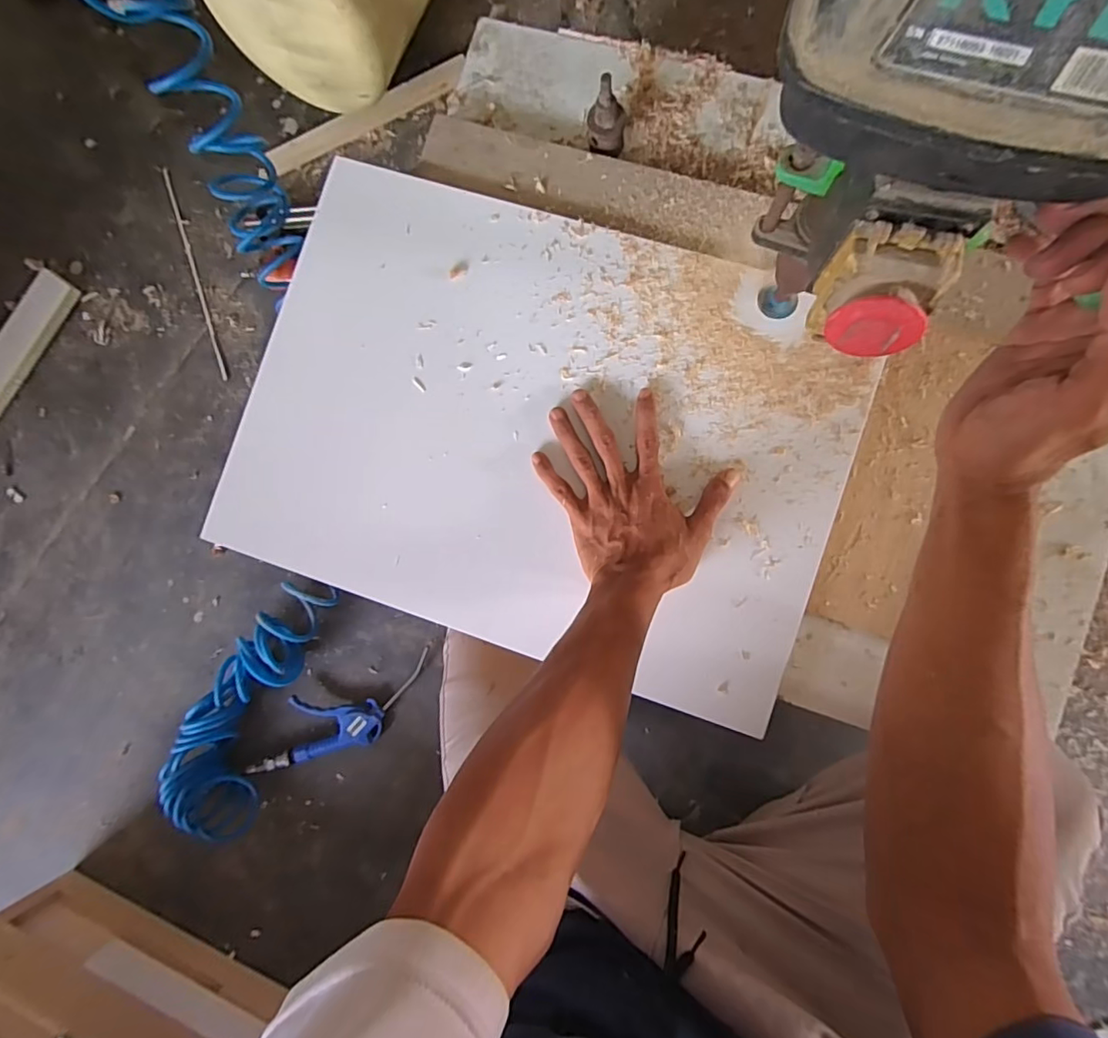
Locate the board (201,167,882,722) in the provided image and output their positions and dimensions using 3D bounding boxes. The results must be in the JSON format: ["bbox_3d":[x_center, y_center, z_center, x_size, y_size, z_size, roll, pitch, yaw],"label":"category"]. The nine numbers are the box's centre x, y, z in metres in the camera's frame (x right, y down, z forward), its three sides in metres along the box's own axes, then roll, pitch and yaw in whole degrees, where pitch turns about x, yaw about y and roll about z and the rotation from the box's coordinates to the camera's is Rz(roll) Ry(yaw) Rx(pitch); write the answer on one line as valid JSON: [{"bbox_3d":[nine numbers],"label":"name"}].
[{"bbox_3d":[-0.016,-0.079,0.504,0.539,0.014,0.385,18,90,6],"label":"board"}]

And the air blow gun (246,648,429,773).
[{"bbox_3d":[-0.295,0.273,0.762,0.276,0.023,0.091,-20,86,4],"label":"air blow gun"}]

